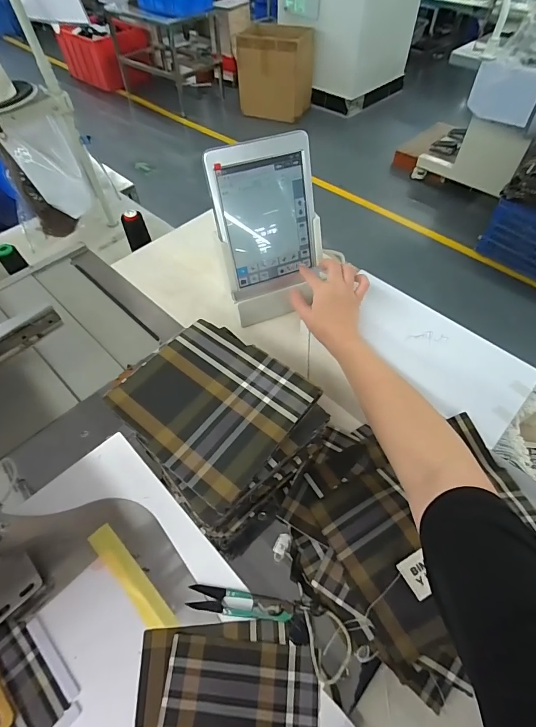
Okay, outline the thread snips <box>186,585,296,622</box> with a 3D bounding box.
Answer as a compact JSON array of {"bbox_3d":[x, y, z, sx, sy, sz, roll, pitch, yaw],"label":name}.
[{"bbox_3d":[-0.026,0.240,0.370,0.105,0.008,0.022,6,55,5],"label":"thread snips"}]

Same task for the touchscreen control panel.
[{"bbox_3d":[0.005,-0.186,0.541,0.150,0.241,0.029,-21,34,-12],"label":"touchscreen control panel"}]

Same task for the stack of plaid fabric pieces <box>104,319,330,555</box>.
[{"bbox_3d":[-0.054,0.072,0.418,0.182,0.122,0.162,38,63,24],"label":"stack of plaid fabric pieces"}]

